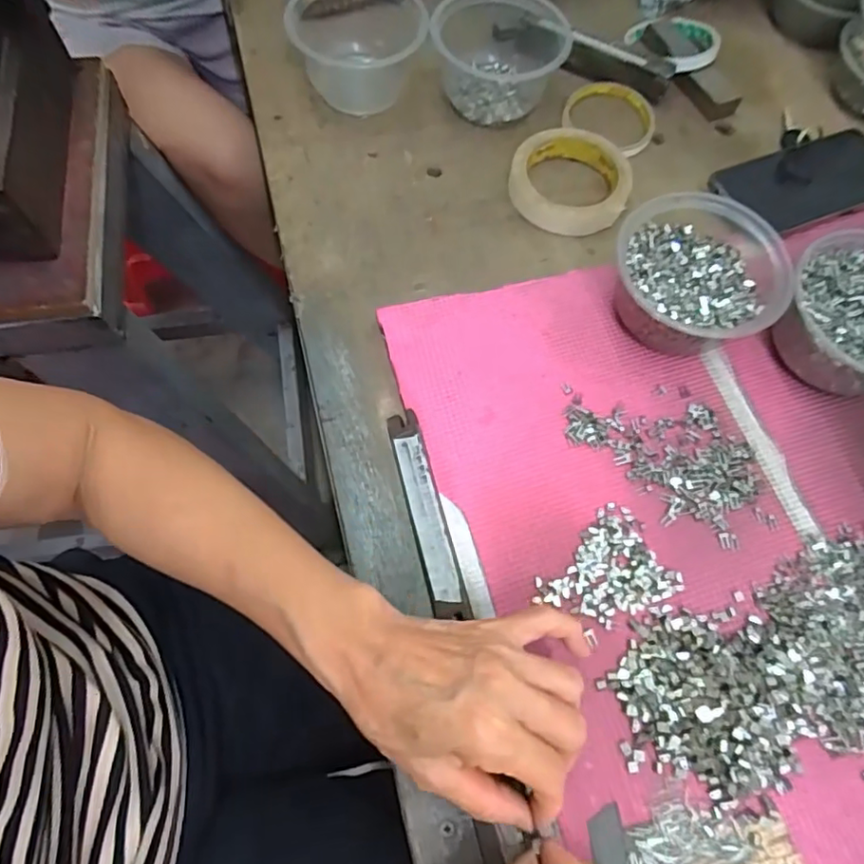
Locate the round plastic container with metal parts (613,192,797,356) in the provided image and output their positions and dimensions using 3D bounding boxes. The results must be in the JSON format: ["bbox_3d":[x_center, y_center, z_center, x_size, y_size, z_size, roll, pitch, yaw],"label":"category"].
[{"bbox_3d":[0.186,-0.108,0.419,0.109,0.055,0.116,1,67,-3],"label":"round plastic container with metal parts"}]

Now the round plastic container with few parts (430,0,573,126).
[{"bbox_3d":[0.061,-0.342,0.517,0.111,0.052,0.116,13,67,3],"label":"round plastic container with few parts"}]

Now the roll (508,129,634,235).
[{"bbox_3d":[0.115,-0.213,0.493,0.098,0.021,0.095,1,67,-3],"label":"roll"}]

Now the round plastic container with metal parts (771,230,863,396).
[{"bbox_3d":[0.301,-0.078,0.412,0.113,0.055,0.108,1,67,-3],"label":"round plastic container with metal parts"}]

